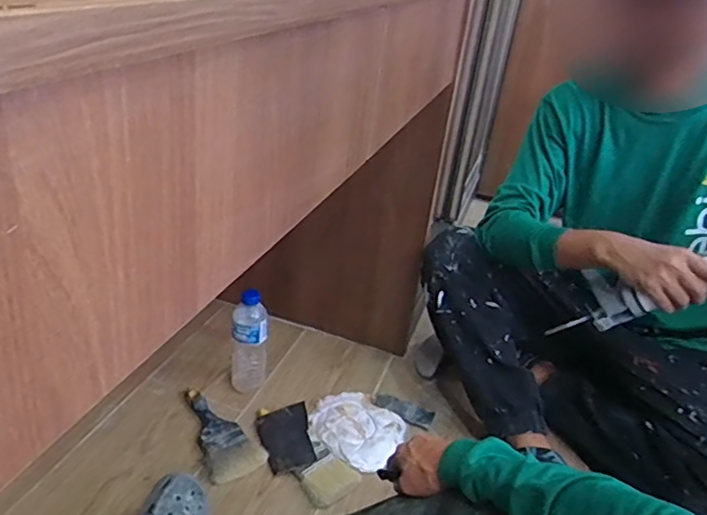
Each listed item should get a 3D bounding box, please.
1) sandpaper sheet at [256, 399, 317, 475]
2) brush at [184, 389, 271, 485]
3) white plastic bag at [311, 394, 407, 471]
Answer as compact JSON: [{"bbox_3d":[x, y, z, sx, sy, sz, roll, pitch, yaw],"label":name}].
[{"bbox_3d":[-0.115,0.315,1.014,0.090,0.015,0.123,-13,43,-14],"label":"sandpaper sheet"},{"bbox_3d":[-0.245,0.301,1.018,0.090,0.023,0.219,-17,37,-37],"label":"brush"},{"bbox_3d":[0.005,0.316,1.071,0.165,0.020,0.161,20,31,22],"label":"white plastic bag"}]

